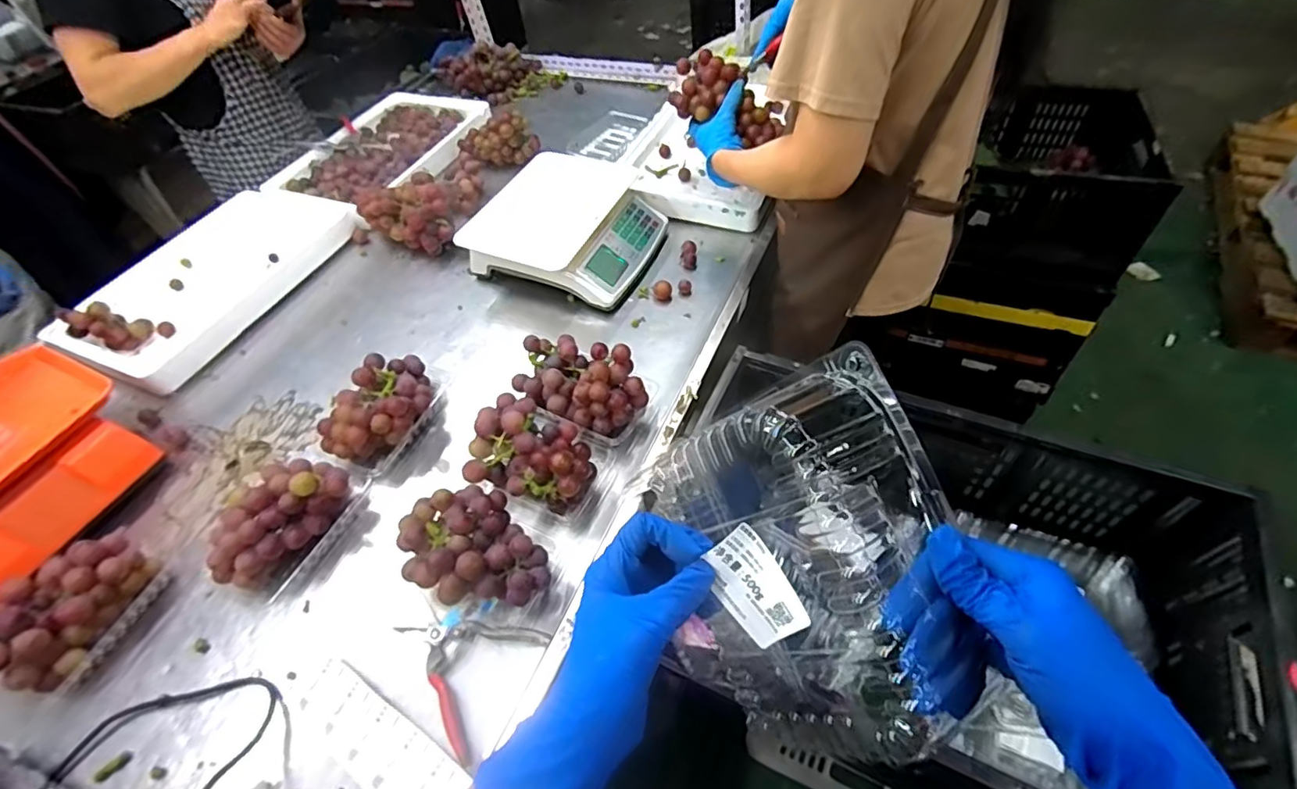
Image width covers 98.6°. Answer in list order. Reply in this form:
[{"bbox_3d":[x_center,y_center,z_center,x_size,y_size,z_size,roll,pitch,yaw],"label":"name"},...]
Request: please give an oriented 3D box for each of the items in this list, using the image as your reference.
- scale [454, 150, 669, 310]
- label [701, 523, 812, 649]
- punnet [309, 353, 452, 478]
[{"bbox_3d":[-0.118,-0.288,0.954,0.265,0.111,0.303,18,56,21],"label":"scale"},{"bbox_3d":[0.054,0.102,0.291,0.039,0.006,0.058,-41,83,20],"label":"label"},{"bbox_3d":[-0.348,0.015,0.754,0.098,0.100,0.183,19,56,21],"label":"punnet"}]

